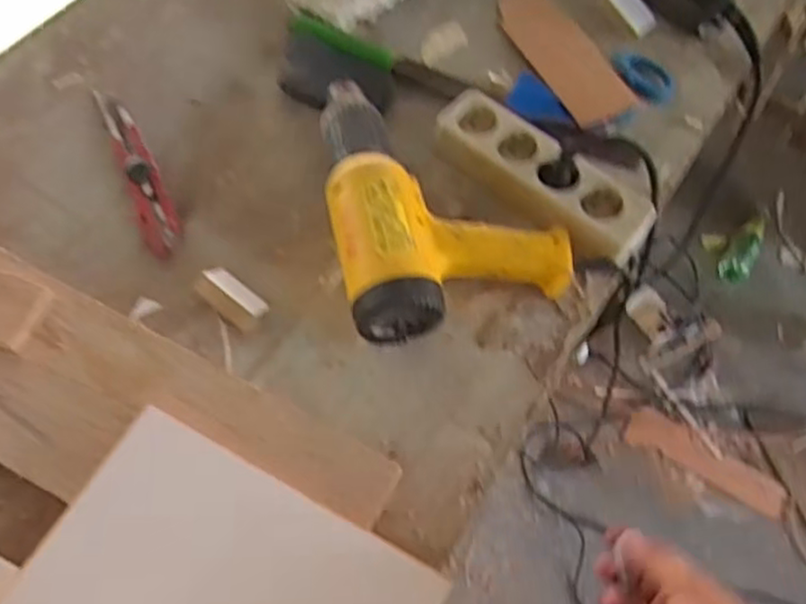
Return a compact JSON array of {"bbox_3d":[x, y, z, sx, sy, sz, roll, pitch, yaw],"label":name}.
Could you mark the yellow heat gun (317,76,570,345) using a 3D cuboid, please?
[{"bbox_3d":[0.028,-0.095,0.604,0.182,0.069,0.243,-10,65,-8],"label":"yellow heat gun"}]

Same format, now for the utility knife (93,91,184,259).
[{"bbox_3d":[-0.232,-0.118,0.625,0.032,0.017,0.171,-20,67,-13],"label":"utility knife"}]

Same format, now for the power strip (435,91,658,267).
[{"bbox_3d":[0.116,-0.106,0.621,0.202,0.043,0.064,38,67,14],"label":"power strip"}]

